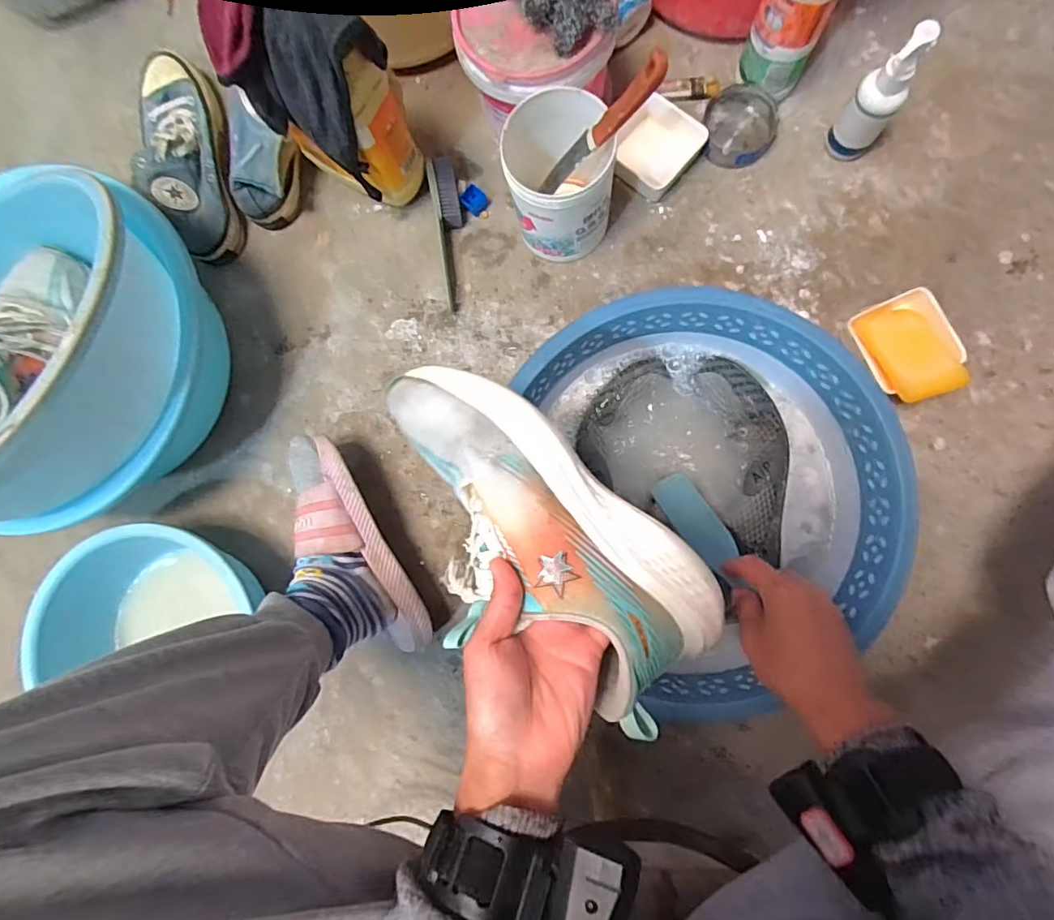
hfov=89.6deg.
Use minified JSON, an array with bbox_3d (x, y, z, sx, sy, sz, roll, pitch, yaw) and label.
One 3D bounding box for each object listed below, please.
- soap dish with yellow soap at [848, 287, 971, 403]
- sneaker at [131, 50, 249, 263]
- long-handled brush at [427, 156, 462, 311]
[{"bbox_3d":[0.390,-0.115,0.545,0.086,0.054,0.111,-21,82,3],"label":"soap dish with yellow soap"},{"bbox_3d":[-0.409,-0.364,0.629,0.088,0.081,0.261,-16,83,4],"label":"sneaker"},{"bbox_3d":[-0.088,-0.266,0.610,0.032,0.034,0.177,-9,84,6],"label":"long-handled brush"}]

